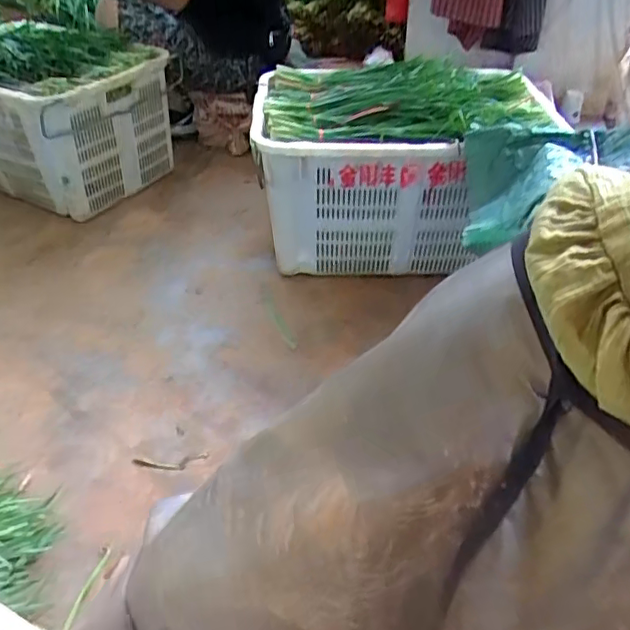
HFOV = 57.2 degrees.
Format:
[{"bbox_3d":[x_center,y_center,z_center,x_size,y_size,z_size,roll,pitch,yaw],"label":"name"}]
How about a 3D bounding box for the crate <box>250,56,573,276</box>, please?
[{"bbox_3d":[0.194,-0.365,1.443,0.633,0.386,0.457,-1,40,-1],"label":"crate"}]

